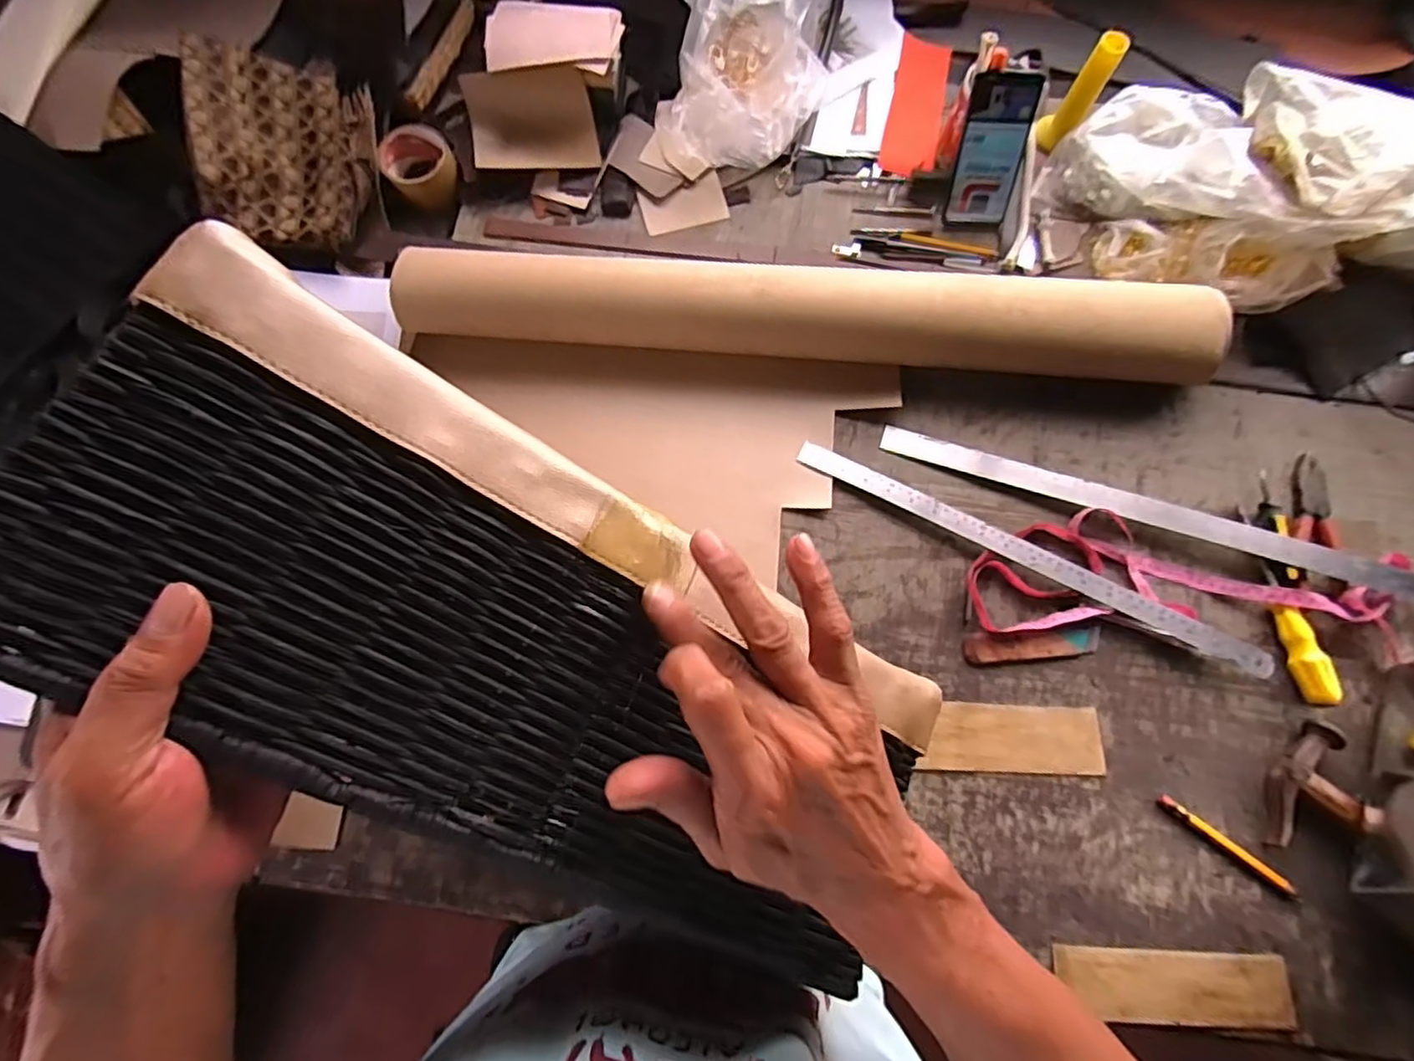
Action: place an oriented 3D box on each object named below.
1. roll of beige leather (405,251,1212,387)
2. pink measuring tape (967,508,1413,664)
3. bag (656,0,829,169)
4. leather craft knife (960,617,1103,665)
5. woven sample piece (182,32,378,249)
[{"bbox_3d":[0.098,-0.225,0.701,0.842,0.098,0.069,5,72,0],"label":"roll of beige leather"},{"bbox_3d":[0.479,0.049,0.649,0.425,0.031,0.127,5,72,0],"label":"pink measuring tape"},{"bbox_3d":[0.050,-0.580,0.799,0.189,0.138,0.245,8,72,1],"label":"bag"},{"bbox_3d":[0.318,0.110,0.637,0.132,0.008,0.031,-6,72,-3],"label":"leather craft knife"},{"bbox_3d":[-0.503,-0.459,0.778,0.188,0.052,0.252,1,78,-29],"label":"woven sample piece"}]

